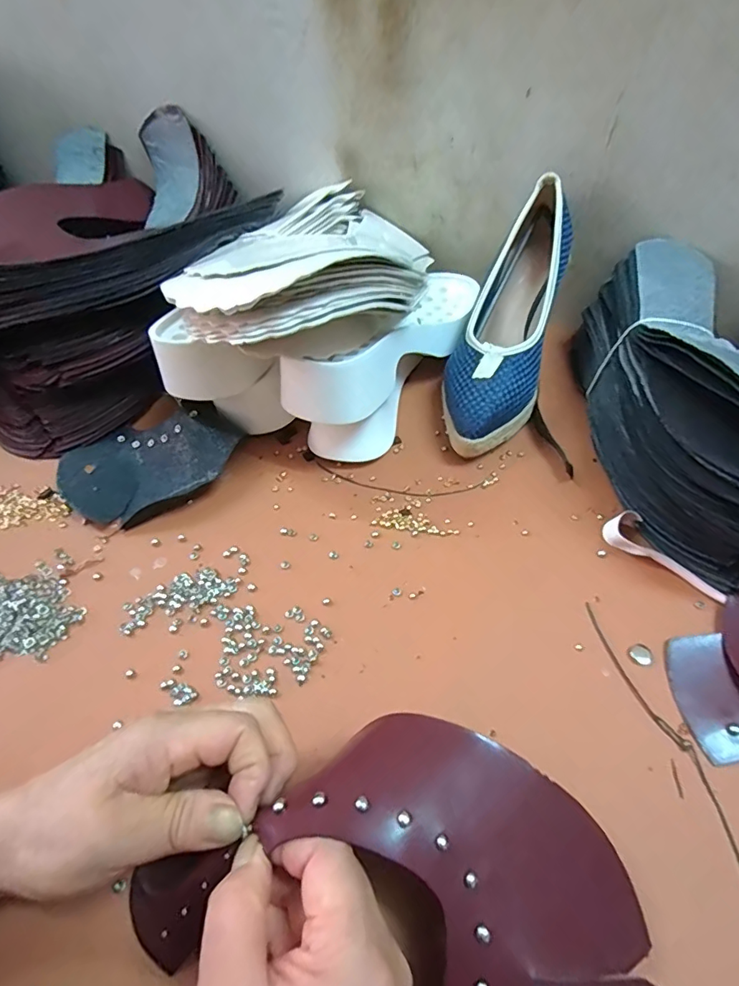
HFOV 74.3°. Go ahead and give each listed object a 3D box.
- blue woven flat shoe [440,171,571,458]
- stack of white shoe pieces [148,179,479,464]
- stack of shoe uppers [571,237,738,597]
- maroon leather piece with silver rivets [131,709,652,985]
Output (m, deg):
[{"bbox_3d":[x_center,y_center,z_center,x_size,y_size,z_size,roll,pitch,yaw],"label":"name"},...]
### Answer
[{"bbox_3d":[0.114,-0.143,0.410,0.079,0.071,0.237,16,75,17],"label":"blue woven flat shoe"},{"bbox_3d":[-0.028,-0.157,0.424,0.178,0.143,0.270,21,54,18],"label":"stack of white shoe pieces"},{"bbox_3d":[0.286,-0.080,0.358,0.211,0.113,0.291,5,51,7],"label":"stack of shoe uppers"},{"bbox_3d":[-0.018,0.197,0.176,0.273,0.074,0.157,-21,53,-12],"label":"maroon leather piece with silver rivets"}]

